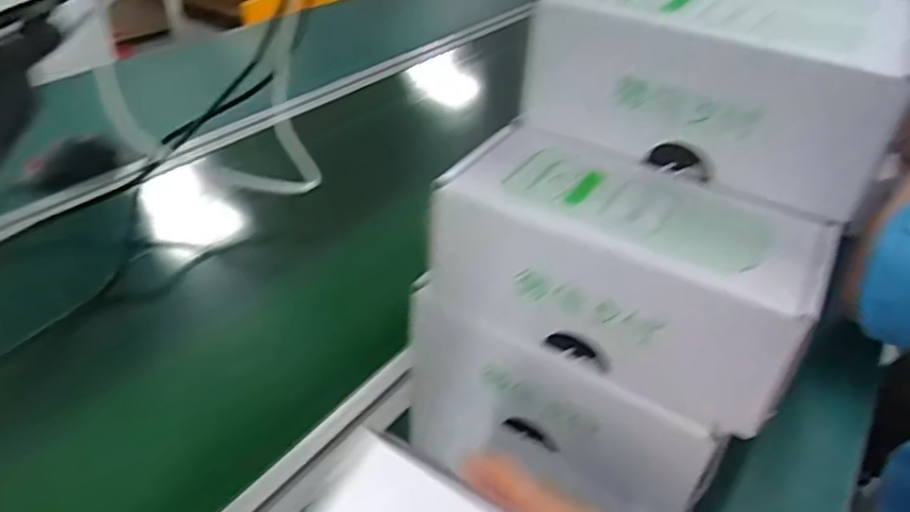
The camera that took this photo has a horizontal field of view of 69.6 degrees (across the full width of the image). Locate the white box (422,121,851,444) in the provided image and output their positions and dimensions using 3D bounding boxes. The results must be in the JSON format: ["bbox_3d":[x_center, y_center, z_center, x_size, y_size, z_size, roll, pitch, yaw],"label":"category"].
[{"bbox_3d":[0.088,0.001,0.349,0.186,0.080,0.099,26,42,26],"label":"white box"}]

